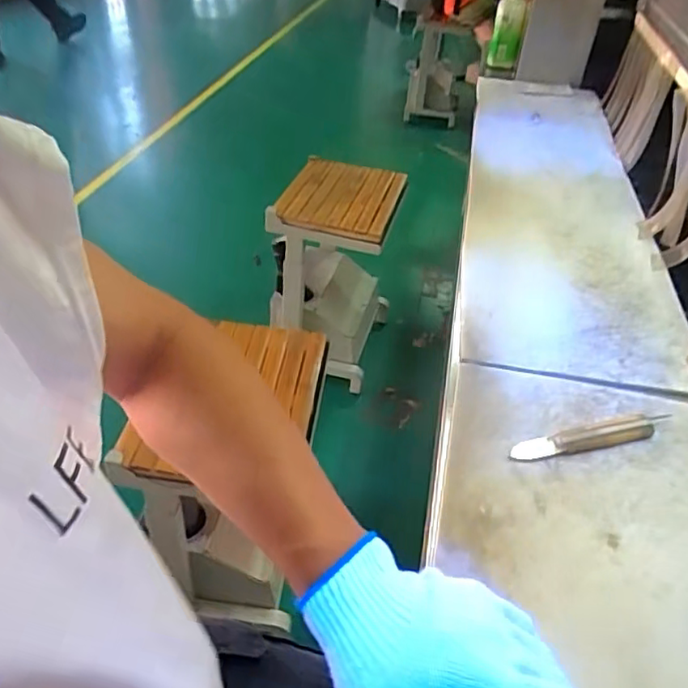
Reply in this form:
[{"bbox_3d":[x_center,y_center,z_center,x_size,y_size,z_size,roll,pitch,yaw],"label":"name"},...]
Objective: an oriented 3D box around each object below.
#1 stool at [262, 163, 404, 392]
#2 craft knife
[{"bbox_3d":[-0.015,-0.201,1.688,0.291,0.494,0.357,12,40,10],"label":"stool"},{"bbox_3d":[0.260,0.096,0.644,0.185,0.014,0.030,-7,41,-13],"label":"craft knife"}]

